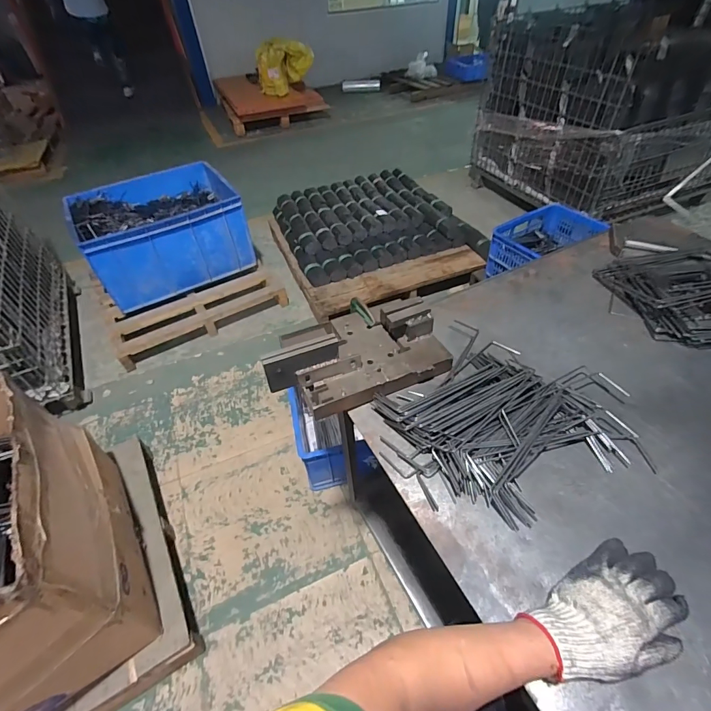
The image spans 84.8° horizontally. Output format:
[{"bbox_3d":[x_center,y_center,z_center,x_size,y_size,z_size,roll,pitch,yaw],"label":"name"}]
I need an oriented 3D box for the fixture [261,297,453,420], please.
[{"bbox_3d":[-0.008,-0.025,0.670,0.296,0.085,0.192,-22,51,-16],"label":"fixture"}]

